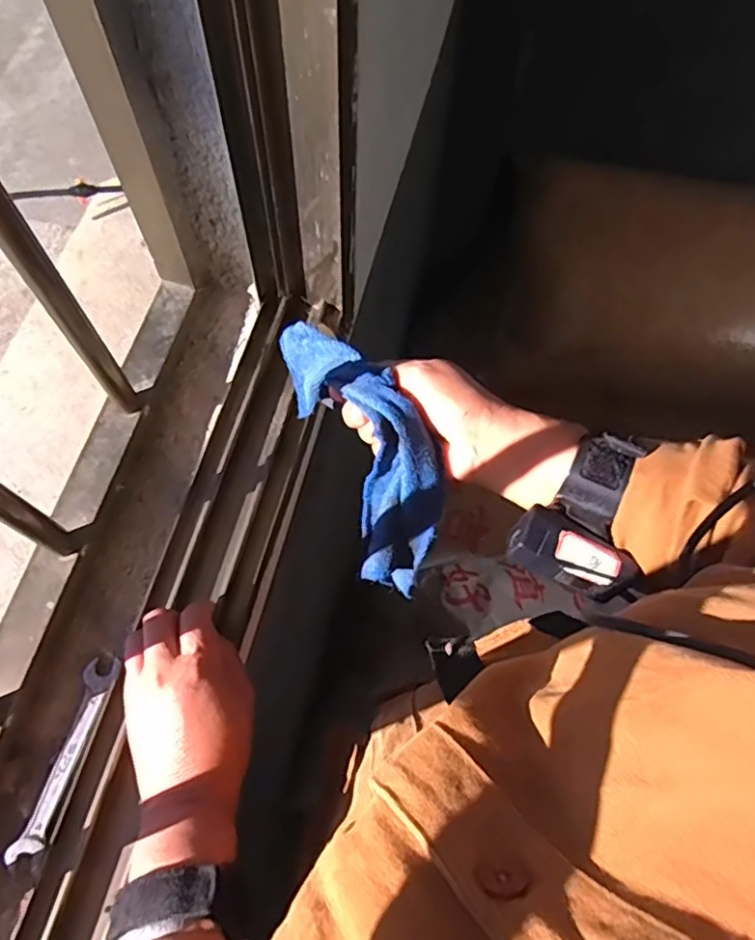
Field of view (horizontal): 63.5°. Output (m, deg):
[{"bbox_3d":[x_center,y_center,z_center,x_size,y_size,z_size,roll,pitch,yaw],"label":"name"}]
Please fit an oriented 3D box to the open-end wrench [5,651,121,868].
[{"bbox_3d":[-0.211,0.194,0.414,0.023,0.010,0.125,13,67,4],"label":"open-end wrench"}]

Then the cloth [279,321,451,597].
[{"bbox_3d":[-0.015,-0.028,0.409,0.063,0.098,0.203,-26,74,-11],"label":"cloth"}]

